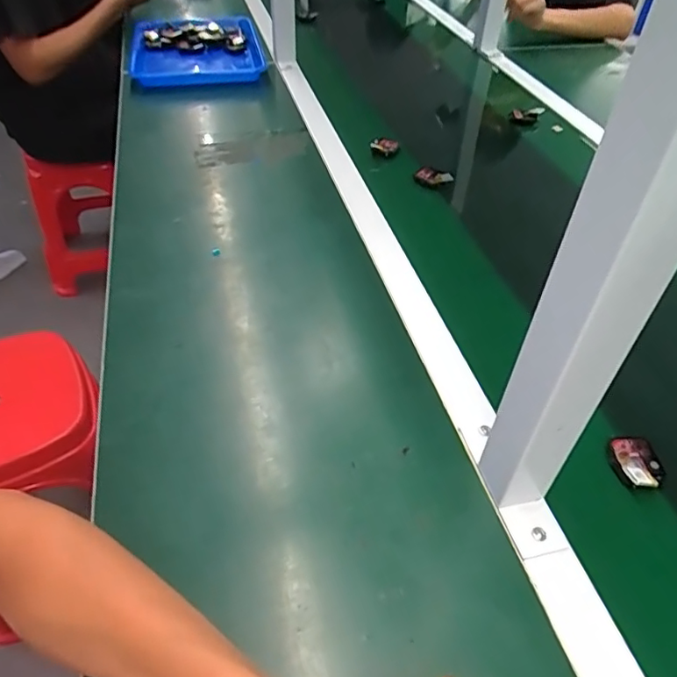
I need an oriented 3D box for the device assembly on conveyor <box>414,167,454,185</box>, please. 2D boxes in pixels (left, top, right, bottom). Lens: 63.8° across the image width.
[{"bbox_3d":[0.136,-0.232,0.778,0.053,0.018,0.026,5,46,4],"label":"device assembly on conveyor"}]

